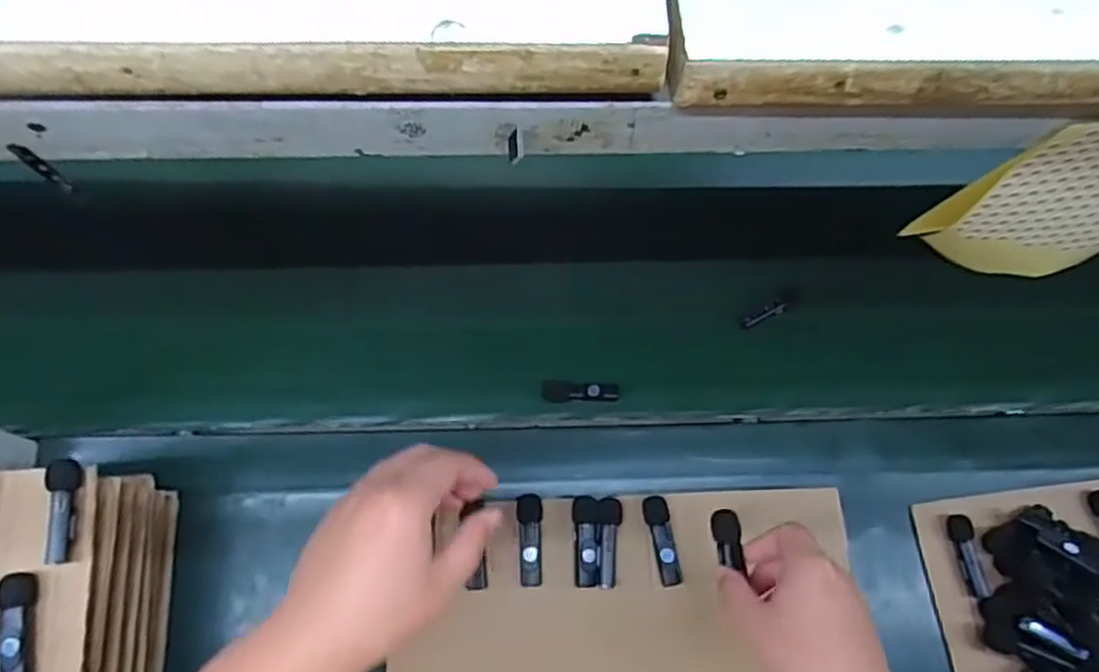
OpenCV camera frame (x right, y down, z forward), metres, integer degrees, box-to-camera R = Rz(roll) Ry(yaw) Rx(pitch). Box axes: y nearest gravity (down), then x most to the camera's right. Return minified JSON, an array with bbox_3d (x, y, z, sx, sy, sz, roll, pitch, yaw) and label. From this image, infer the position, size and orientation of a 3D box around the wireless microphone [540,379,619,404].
[{"bbox_3d":[0.027,0.049,0.618,0.067,0.012,0.021,5,69,-1],"label":"wireless microphone"}]

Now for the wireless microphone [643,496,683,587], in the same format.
[{"bbox_3d":[0.086,0.155,0.533,0.019,0.011,0.066,-8,70,-6],"label":"wireless microphone"}]

